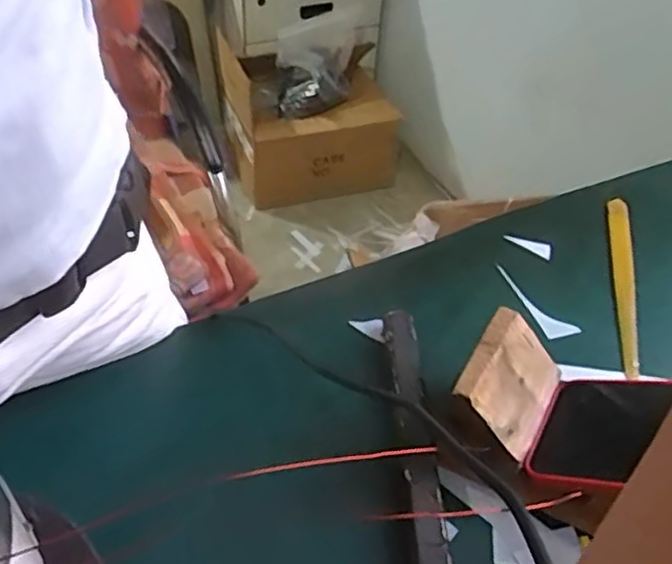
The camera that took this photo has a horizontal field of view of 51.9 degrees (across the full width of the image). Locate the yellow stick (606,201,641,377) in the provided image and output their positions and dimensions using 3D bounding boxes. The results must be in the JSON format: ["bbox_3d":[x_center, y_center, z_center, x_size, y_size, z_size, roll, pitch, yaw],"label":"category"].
[{"bbox_3d":[0.232,-0.003,0.553,0.018,0.008,0.202,11,44,6],"label":"yellow stick"}]

